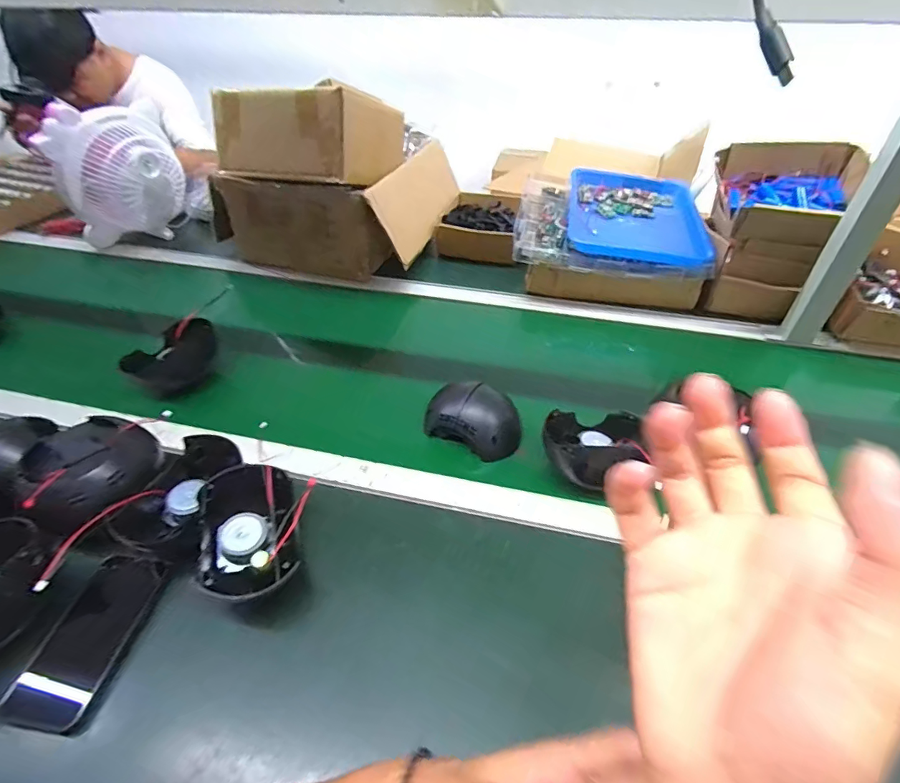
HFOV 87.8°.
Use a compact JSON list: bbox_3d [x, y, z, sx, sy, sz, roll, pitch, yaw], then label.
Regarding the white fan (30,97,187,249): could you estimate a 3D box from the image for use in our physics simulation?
[{"bbox_3d":[-0.660,-0.418,0.919,0.168,0.225,0.171,6,43,5],"label":"white fan"}]

